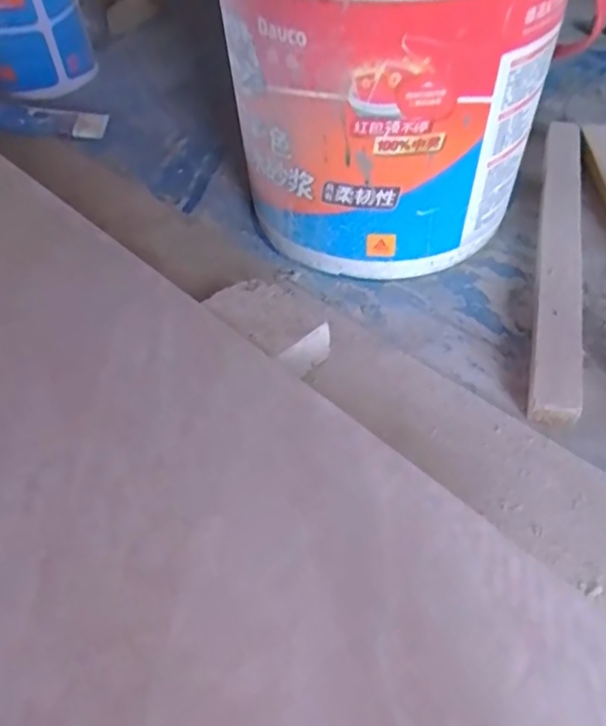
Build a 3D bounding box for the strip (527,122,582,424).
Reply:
[{"bbox_3d":[0.258,-0.122,0.614,0.037,0.031,0.448,10,50,13],"label":"strip"}]

